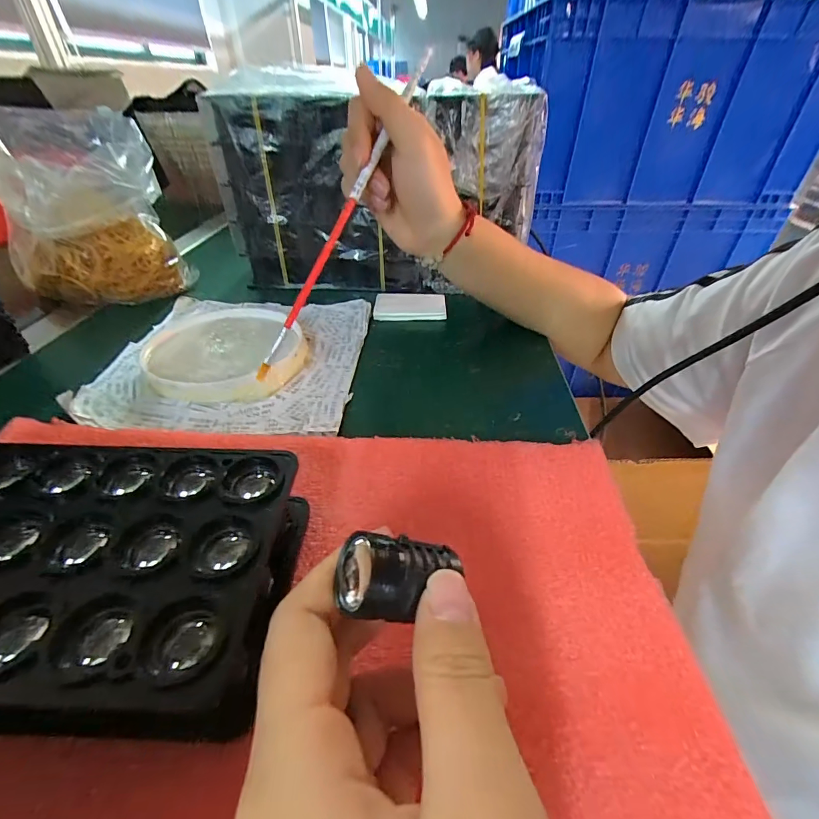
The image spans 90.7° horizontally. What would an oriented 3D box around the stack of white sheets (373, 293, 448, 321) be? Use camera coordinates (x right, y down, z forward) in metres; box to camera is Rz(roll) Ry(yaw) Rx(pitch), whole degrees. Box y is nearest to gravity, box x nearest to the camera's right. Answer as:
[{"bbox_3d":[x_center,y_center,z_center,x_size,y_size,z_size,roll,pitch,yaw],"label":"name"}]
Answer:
[{"bbox_3d":[0.001,-0.108,0.418,0.071,0.005,0.056,2,38,2],"label":"stack of white sheets"}]

